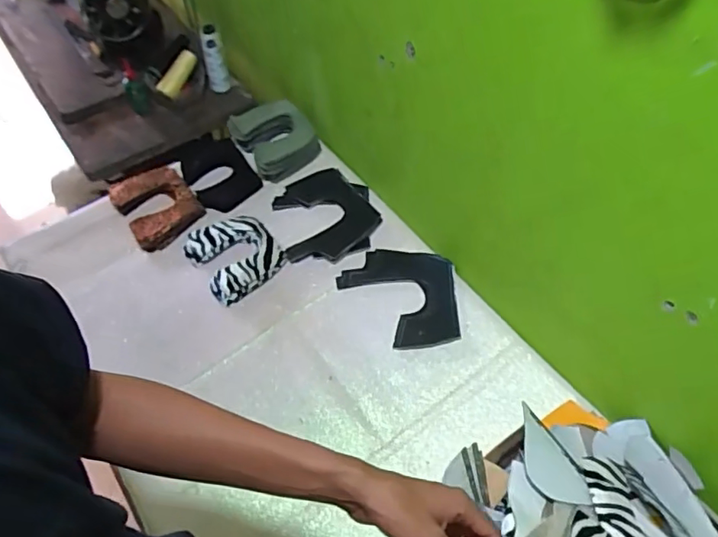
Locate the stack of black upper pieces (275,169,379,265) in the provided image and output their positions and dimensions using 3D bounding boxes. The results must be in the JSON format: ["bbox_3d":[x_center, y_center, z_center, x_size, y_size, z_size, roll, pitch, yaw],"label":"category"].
[{"bbox_3d":[-0.060,-0.098,1.007,0.176,0.019,0.184,-17,57,-12],"label":"stack of black upper pieces"}]

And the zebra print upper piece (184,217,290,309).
[{"bbox_3d":[-0.211,-0.025,0.959,0.137,0.030,0.153,-32,61,-21],"label":"zebra print upper piece"}]

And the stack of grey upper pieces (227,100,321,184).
[{"bbox_3d":[-0.163,-0.256,1.082,0.136,0.057,0.161,-37,63,-23],"label":"stack of grey upper pieces"}]

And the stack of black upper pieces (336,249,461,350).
[{"bbox_3d":[0.065,0.046,0.923,0.190,0.014,0.187,0,55,0],"label":"stack of black upper pieces"}]

